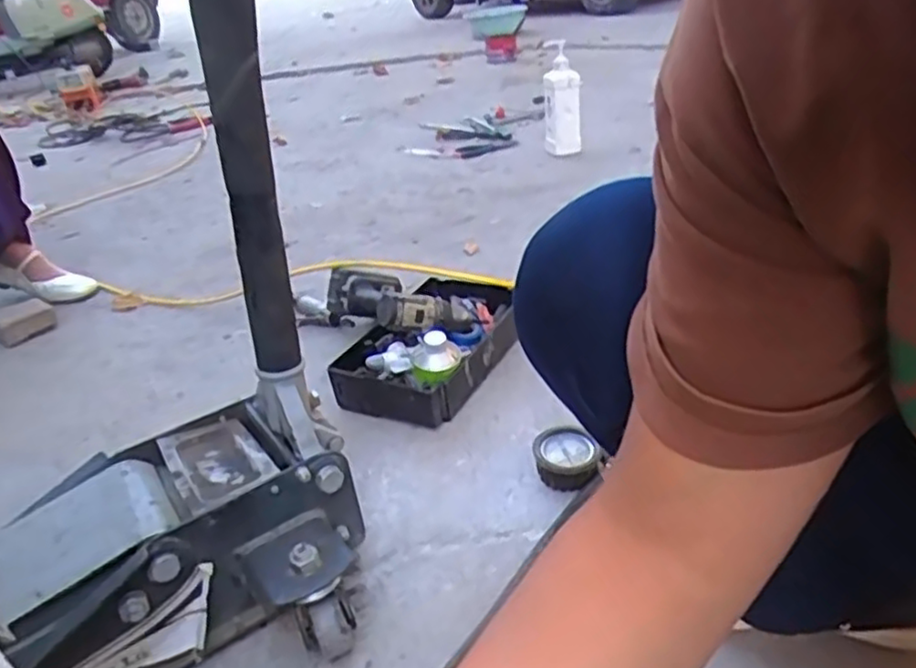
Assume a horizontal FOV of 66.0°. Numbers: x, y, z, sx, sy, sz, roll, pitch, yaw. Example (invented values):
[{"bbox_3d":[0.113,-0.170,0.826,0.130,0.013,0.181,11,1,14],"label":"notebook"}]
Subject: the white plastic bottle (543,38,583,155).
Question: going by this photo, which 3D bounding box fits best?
[{"bbox_3d":[0.253,-0.553,1.713,0.094,0.262,0.094,-3,29,10],"label":"white plastic bottle"}]

